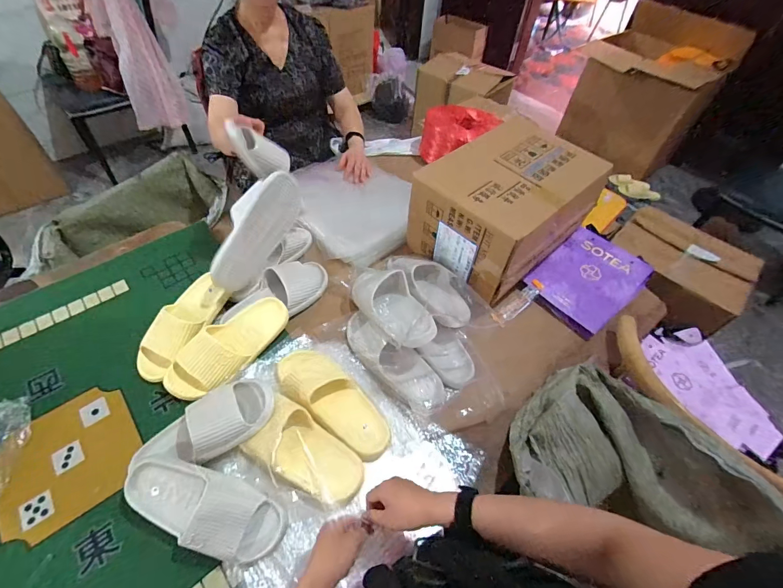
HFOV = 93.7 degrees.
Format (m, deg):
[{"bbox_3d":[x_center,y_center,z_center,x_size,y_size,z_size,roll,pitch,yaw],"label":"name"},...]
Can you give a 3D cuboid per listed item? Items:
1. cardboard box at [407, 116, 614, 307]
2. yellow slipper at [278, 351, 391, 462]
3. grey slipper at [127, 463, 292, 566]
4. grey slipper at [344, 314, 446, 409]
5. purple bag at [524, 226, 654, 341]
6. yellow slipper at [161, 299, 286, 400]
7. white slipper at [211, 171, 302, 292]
[{"bbox_3d":[0.276,-0.218,0.899,0.371,0.215,0.288,-33,63,-27],"label":"cardboard box"},{"bbox_3d":[-0.108,0.187,0.683,0.258,0.061,0.100,34,57,19],"label":"yellow slipper"},{"bbox_3d":[-0.294,0.337,0.581,0.254,0.094,0.099,21,53,10],"label":"grey slipper"},{"bbox_3d":[0.000,0.133,0.779,0.094,0.069,0.261,-36,64,-28],"label":"grey slipper"},{"bbox_3d":[0.493,-0.040,0.928,0.267,0.073,0.199,-33,62,-27],"label":"purple bag"},{"bbox_3d":[-0.324,0.104,0.744,0.104,0.074,0.264,38,58,21],"label":"yellow slipper"},{"bbox_3d":[-0.307,-0.141,0.813,0.083,0.120,0.269,26,85,46],"label":"white slipper"}]

